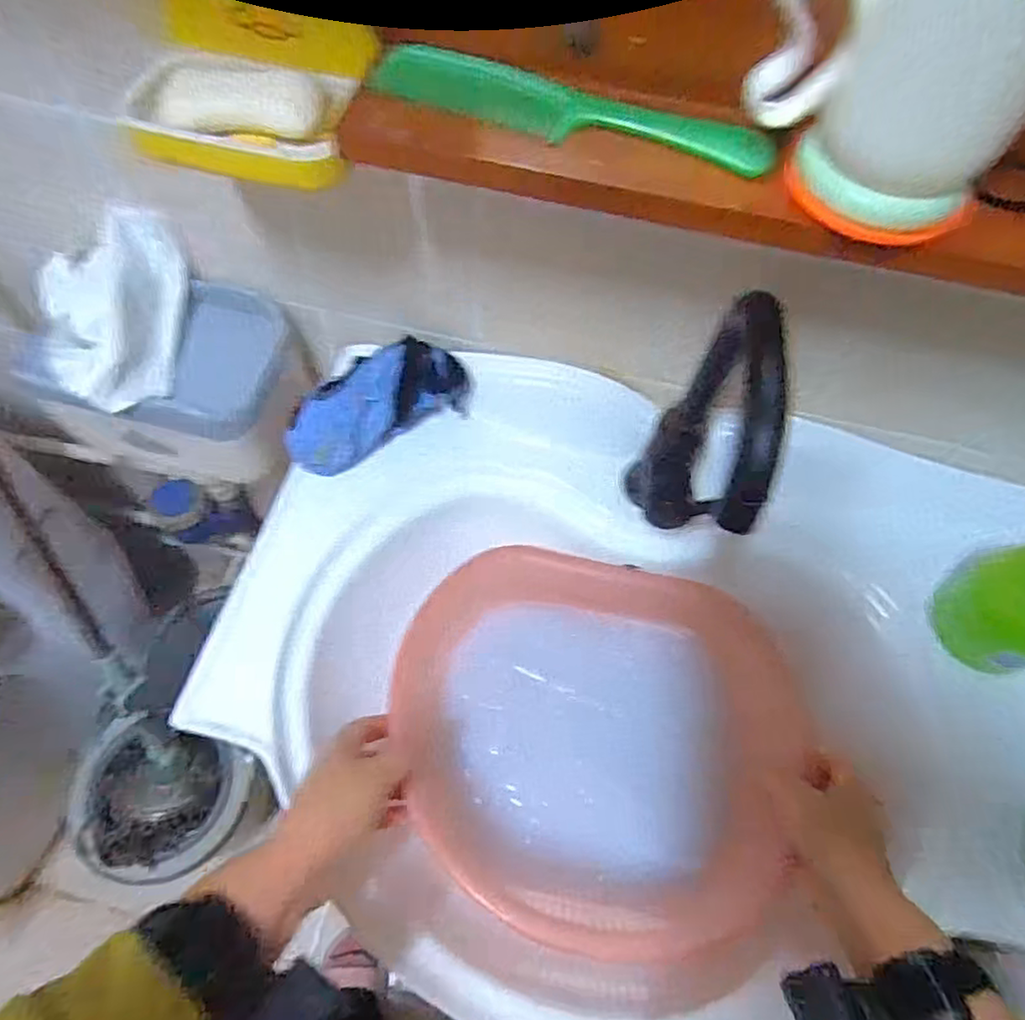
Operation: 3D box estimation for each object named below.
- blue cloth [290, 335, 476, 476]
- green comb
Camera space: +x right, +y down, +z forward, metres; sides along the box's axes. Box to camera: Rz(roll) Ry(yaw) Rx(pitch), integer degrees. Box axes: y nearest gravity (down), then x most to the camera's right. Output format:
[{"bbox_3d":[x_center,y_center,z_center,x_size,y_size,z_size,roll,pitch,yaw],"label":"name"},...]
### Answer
[{"bbox_3d":[-0.120,-0.095,0.579,0.166,0.055,0.073,-30,69,-17],"label":"blue cloth"},{"bbox_3d":[0.028,-0.207,0.339,0.212,0.012,0.032,19,64,6],"label":"green comb"}]

